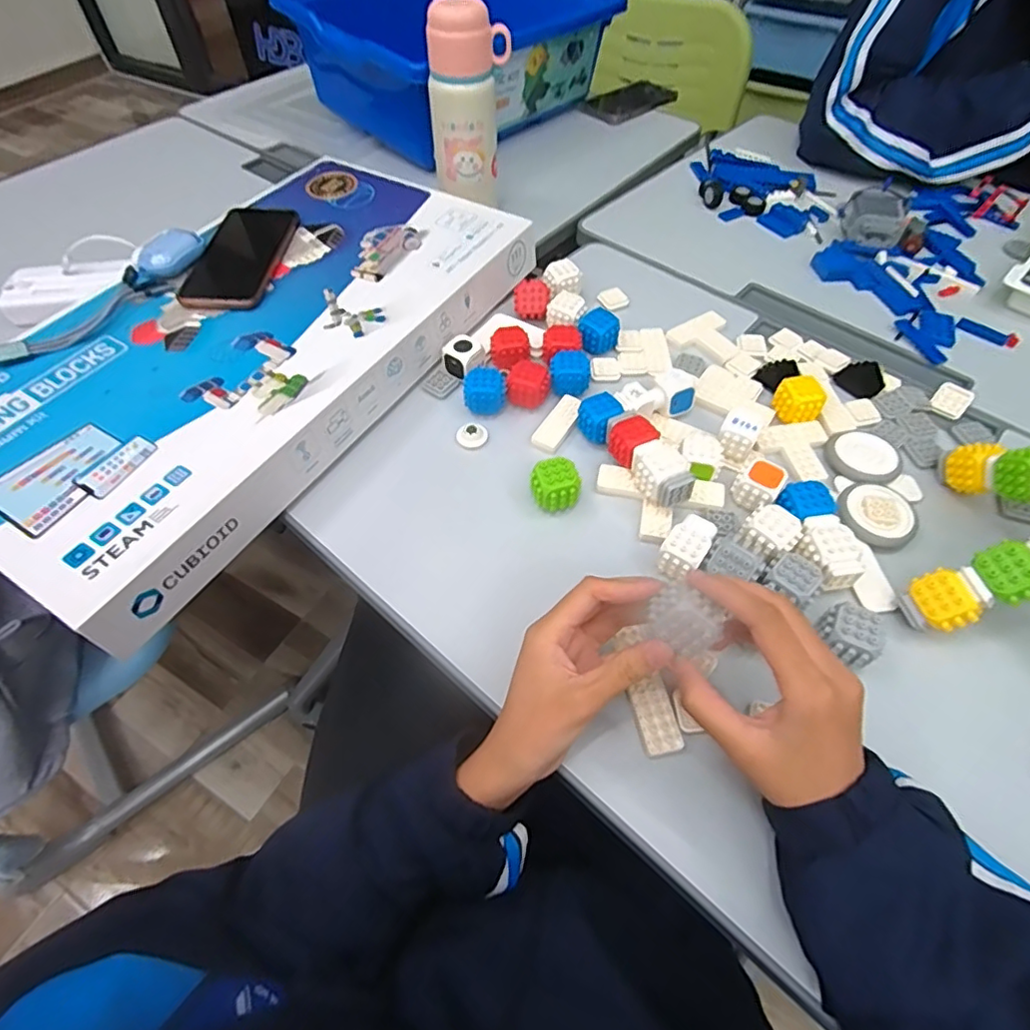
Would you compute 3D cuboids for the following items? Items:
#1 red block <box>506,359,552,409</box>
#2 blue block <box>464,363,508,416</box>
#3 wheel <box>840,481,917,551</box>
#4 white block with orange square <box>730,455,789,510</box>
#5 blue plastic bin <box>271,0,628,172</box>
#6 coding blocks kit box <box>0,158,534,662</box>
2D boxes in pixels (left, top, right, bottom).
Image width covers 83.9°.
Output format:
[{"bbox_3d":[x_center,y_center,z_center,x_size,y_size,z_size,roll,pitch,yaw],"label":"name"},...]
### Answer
[{"bbox_3d":[0.012,-0.120,0.526,0.037,0.030,0.029,13,56,9],"label":"red block"},{"bbox_3d":[-0.027,-0.113,0.523,0.037,0.035,0.028,-5,55,-3],"label":"blue block"},{"bbox_3d":[0.286,0.001,0.453,0.053,0.015,0.057,0,55,0],"label":"wheel"},{"bbox_3d":[0.195,-0.025,0.457,0.033,0.027,0.029,35,62,22],"label":"white block with orange square"},{"bbox_3d":[-0.090,-0.695,0.853,0.410,0.144,0.301,-37,63,-23],"label":"blue plastic bin"},{"bbox_3d":[-0.246,-0.169,0.541,0.302,0.051,0.542,27,59,17],"label":"coding blocks kit box"}]

